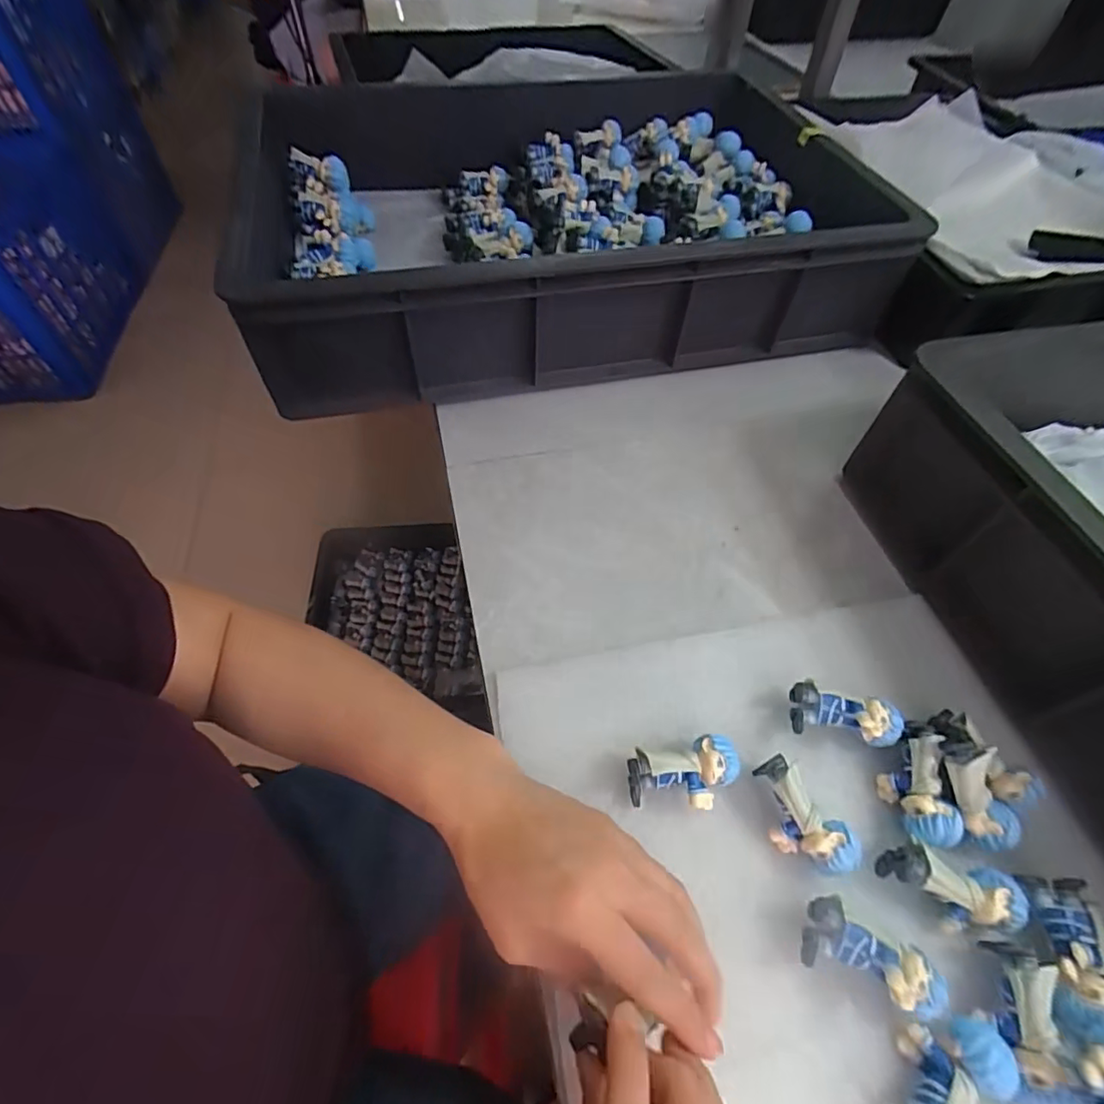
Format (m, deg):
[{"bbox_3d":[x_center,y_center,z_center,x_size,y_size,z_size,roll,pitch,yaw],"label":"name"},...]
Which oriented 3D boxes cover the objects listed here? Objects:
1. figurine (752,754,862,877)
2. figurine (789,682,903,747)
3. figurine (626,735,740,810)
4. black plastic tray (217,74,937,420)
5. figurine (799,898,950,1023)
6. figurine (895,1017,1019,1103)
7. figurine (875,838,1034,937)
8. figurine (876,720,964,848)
[{"bbox_3d":[0.131,0.144,0.295,0.028,0.035,0.060,-31,62,-22],"label":"figurine"},{"bbox_3d":[0.173,0.098,0.328,0.060,0.032,0.027,8,55,3],"label":"figurine"},{"bbox_3d":[0.073,0.125,0.305,0.060,0.029,0.033,-9,56,-8],"label":"figurine"},{"bbox_3d":[0.005,-0.338,0.549,0.558,0.134,0.377,-9,56,-8],"label":"black plastic tray"},{"bbox_3d":[0.151,0.193,0.261,0.059,0.034,0.030,23,57,13],"label":"figurine"},{"bbox_3d":[0.170,0.233,0.239,0.062,0.028,0.034,-35,63,-23],"label":"figurine"},{"bbox_3d":[0.203,0.172,0.280,0.061,0.030,0.033,22,57,13],"label":"figurine"},{"bbox_3d":[0.203,0.129,0.308,0.028,0.034,0.062,2,55,-1],"label":"figurine"}]

